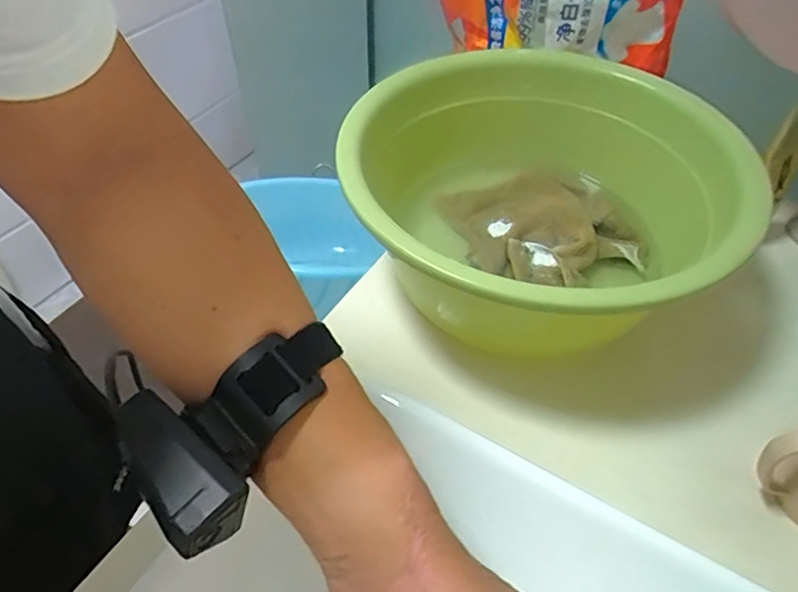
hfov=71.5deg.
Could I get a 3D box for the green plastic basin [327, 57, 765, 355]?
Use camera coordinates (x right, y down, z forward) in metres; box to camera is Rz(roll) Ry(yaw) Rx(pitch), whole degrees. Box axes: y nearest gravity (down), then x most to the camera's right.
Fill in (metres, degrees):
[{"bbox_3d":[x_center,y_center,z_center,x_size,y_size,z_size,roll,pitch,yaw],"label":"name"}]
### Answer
[{"bbox_3d":[0.109,-0.080,0.510,0.321,0.148,0.329,0,50,0],"label":"green plastic basin"}]

